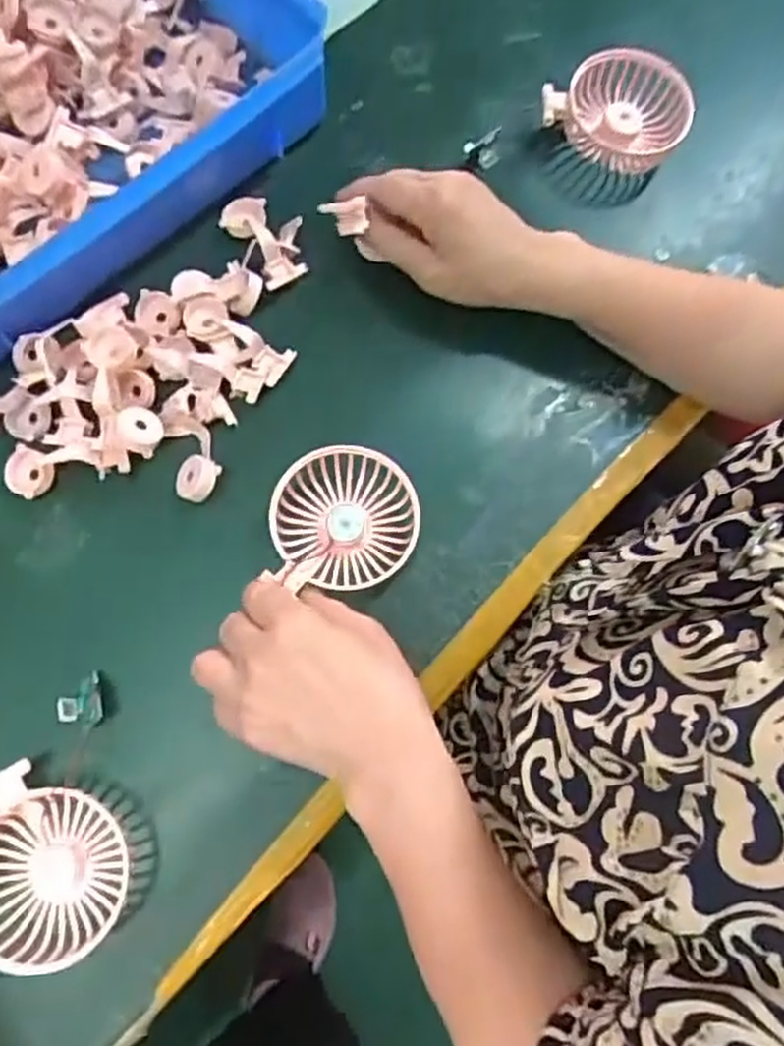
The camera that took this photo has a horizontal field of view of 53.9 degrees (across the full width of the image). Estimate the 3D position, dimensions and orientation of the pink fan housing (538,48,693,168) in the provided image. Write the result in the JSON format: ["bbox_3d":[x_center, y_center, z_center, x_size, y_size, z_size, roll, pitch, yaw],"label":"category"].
[{"bbox_3d":[0.164,-0.304,0.563,0.104,0.031,0.085,9,74,1],"label":"pink fan housing"}]

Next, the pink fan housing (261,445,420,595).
[{"bbox_3d":[-0.029,-0.001,0.481,0.087,0.034,0.083,5,74,-1],"label":"pink fan housing"}]

